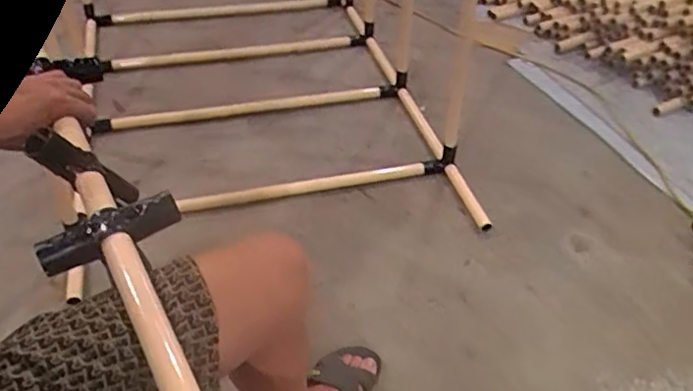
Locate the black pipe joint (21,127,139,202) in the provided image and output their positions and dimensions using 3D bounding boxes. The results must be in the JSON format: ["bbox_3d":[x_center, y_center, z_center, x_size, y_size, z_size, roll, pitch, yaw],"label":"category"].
[{"bbox_3d":[-0.262,-0.022,0.627,0.033,0.116,0.030,-44,47,8],"label":"black pipe joint"}]

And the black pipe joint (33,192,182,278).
[{"bbox_3d":[-0.225,0.032,0.577,0.125,0.034,0.040,-25,49,-26],"label":"black pipe joint"}]

